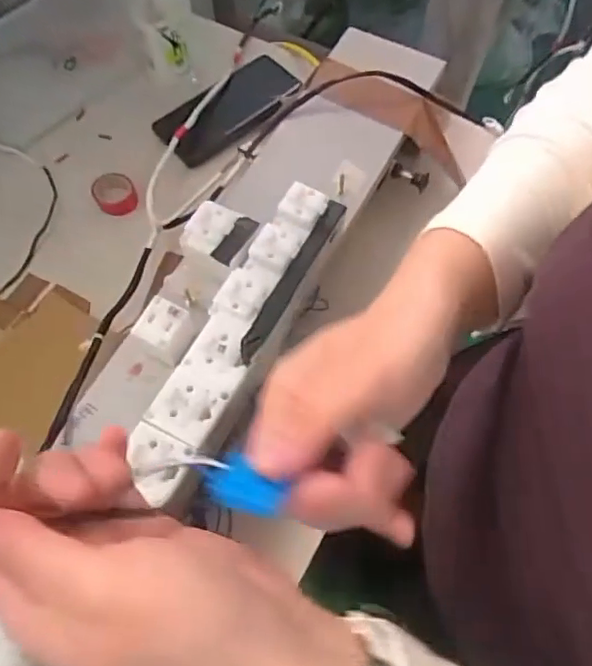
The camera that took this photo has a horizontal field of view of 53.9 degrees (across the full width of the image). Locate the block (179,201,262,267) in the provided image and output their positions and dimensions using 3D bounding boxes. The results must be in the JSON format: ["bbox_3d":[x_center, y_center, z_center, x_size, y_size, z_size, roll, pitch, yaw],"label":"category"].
[{"bbox_3d":[-0.061,-0.080,0.458,0.050,0.020,0.040,15,66,8],"label":"block"}]

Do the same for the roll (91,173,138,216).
[{"bbox_3d":[-0.189,-0.144,0.608,0.042,0.020,0.048,-24,66,-10],"label":"roll"}]

